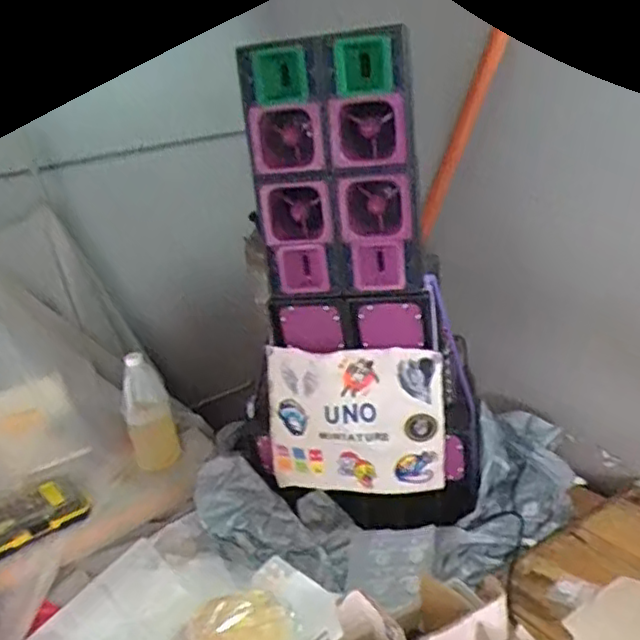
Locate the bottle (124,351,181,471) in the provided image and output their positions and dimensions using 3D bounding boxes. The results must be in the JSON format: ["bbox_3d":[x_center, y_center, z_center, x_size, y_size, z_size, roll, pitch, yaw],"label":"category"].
[{"bbox_3d":[-0.324,0.184,1.283,0.083,0.242,0.061,-12,22,-13],"label":"bottle"}]

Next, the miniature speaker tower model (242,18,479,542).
[{"bbox_3d":[0.055,-0.034,1.086,0.369,0.749,0.164,-1,22,15],"label":"miniature speaker tower model"}]

